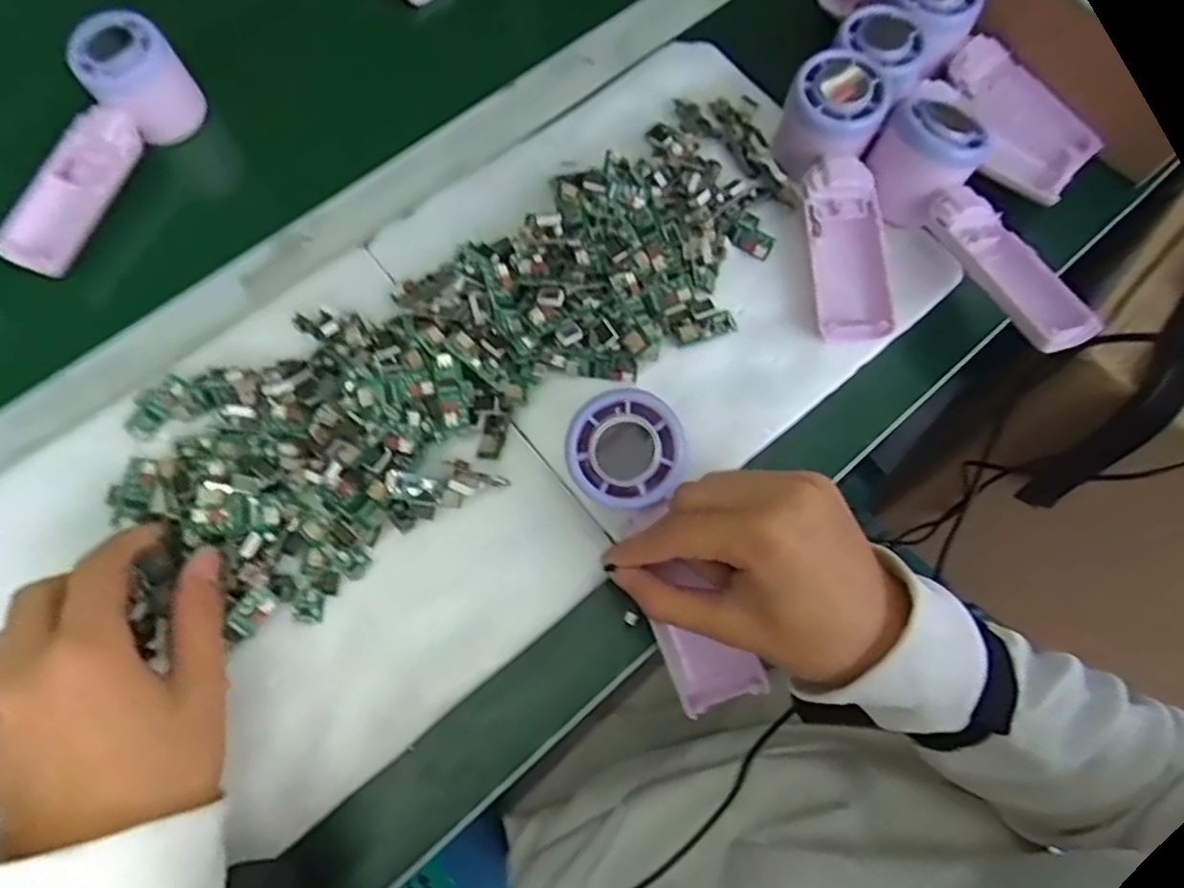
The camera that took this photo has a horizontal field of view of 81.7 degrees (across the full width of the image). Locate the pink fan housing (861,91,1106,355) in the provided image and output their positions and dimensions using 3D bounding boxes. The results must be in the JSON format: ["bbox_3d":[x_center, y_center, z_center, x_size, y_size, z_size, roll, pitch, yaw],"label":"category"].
[{"bbox_3d":[0.222,-0.125,0.390,0.062,0.046,0.167,-25,73,-8],"label":"pink fan housing"}]

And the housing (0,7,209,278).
[{"bbox_3d":[-0.315,-0.186,0.423,0.054,0.051,0.160,25,73,8],"label":"housing"}]

